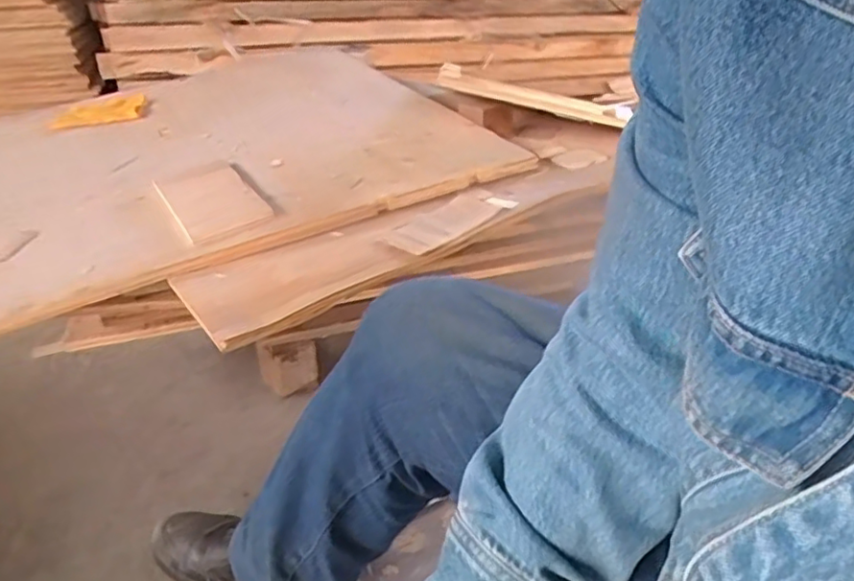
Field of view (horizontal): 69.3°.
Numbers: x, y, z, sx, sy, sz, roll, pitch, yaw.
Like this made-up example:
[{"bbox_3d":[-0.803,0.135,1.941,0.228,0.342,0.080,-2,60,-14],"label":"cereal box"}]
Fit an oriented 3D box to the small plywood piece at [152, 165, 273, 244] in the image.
[{"bbox_3d":[-0.361,-0.155,1.033,0.133,0.015,0.211,-26,43,-22],"label":"small plywood piece"}]

